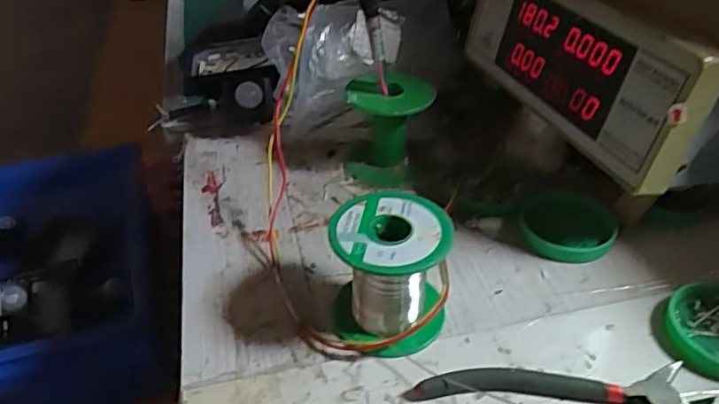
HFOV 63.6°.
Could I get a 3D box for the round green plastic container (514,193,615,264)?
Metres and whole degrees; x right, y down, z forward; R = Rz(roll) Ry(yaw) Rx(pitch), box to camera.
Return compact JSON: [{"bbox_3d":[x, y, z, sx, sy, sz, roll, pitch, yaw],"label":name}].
[{"bbox_3d":[0.150,0.014,0.414,0.062,0.013,0.070,24,46,27],"label":"round green plastic container"}]

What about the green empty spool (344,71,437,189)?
[{"bbox_3d":[0.023,-0.062,0.466,0.065,0.077,0.057,-3,40,-2],"label":"green empty spool"}]

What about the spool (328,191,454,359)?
[{"bbox_3d":[0.018,0.042,0.343,0.068,0.070,0.069,0,40,2],"label":"spool"}]

